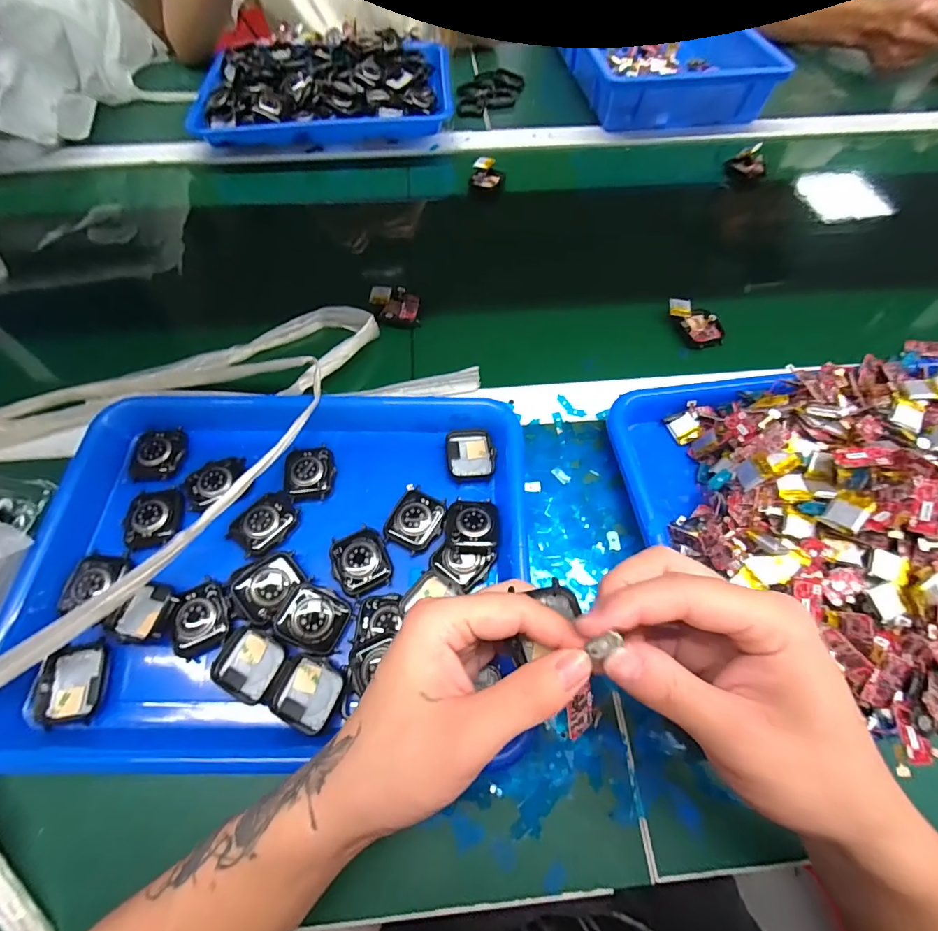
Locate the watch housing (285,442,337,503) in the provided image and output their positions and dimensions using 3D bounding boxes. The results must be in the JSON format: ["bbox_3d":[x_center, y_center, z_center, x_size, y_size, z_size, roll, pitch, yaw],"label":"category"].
[{"bbox_3d":[-0.124,0.006,0.343,0.037,0.013,0.044,-6,63,-3],"label":"watch housing"}]

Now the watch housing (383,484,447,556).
[{"bbox_3d":[-0.039,0.040,0.325,0.038,0.013,0.046,25,66,12],"label":"watch housing"}]

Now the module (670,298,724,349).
[{"bbox_3d":[0.223,-0.140,0.426,0.045,0.014,0.055,-14,64,-7],"label":"module"}]

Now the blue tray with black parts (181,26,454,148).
[{"bbox_3d":[-0.195,-0.526,0.604,0.333,0.048,0.233,-8,63,-4],"label":"blue tray with black parts"}]

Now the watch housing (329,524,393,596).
[{"bbox_3d":[-0.077,0.067,0.311,0.037,0.011,0.044,-21,65,-10],"label":"watch housing"}]

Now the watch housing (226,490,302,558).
[{"bbox_3d":[-0.150,0.042,0.322,0.035,0.012,0.046,36,69,17],"label":"watch housing"}]

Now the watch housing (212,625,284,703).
[{"bbox_3d":[-0.140,0.127,0.279,0.042,0.012,0.036,21,65,10],"label":"watch housing"}]

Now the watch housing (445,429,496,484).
[{"bbox_3d":[0.001,-0.009,0.350,0.037,0.007,0.044,-4,63,-2],"label":"watch housing"}]

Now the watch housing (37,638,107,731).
[{"bbox_3d":[-0.245,0.135,0.273,0.036,0.015,0.045,-7,63,-3],"label":"watch housing"}]

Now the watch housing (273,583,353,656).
[{"bbox_3d":[-0.102,0.100,0.288,0.041,0.011,0.036,27,65,-10],"label":"watch housing"}]

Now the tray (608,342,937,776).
[{"bbox_3d":[0.292,0.029,0.300,0.334,0.082,0.265,-11,64,-5],"label":"tray"}]

